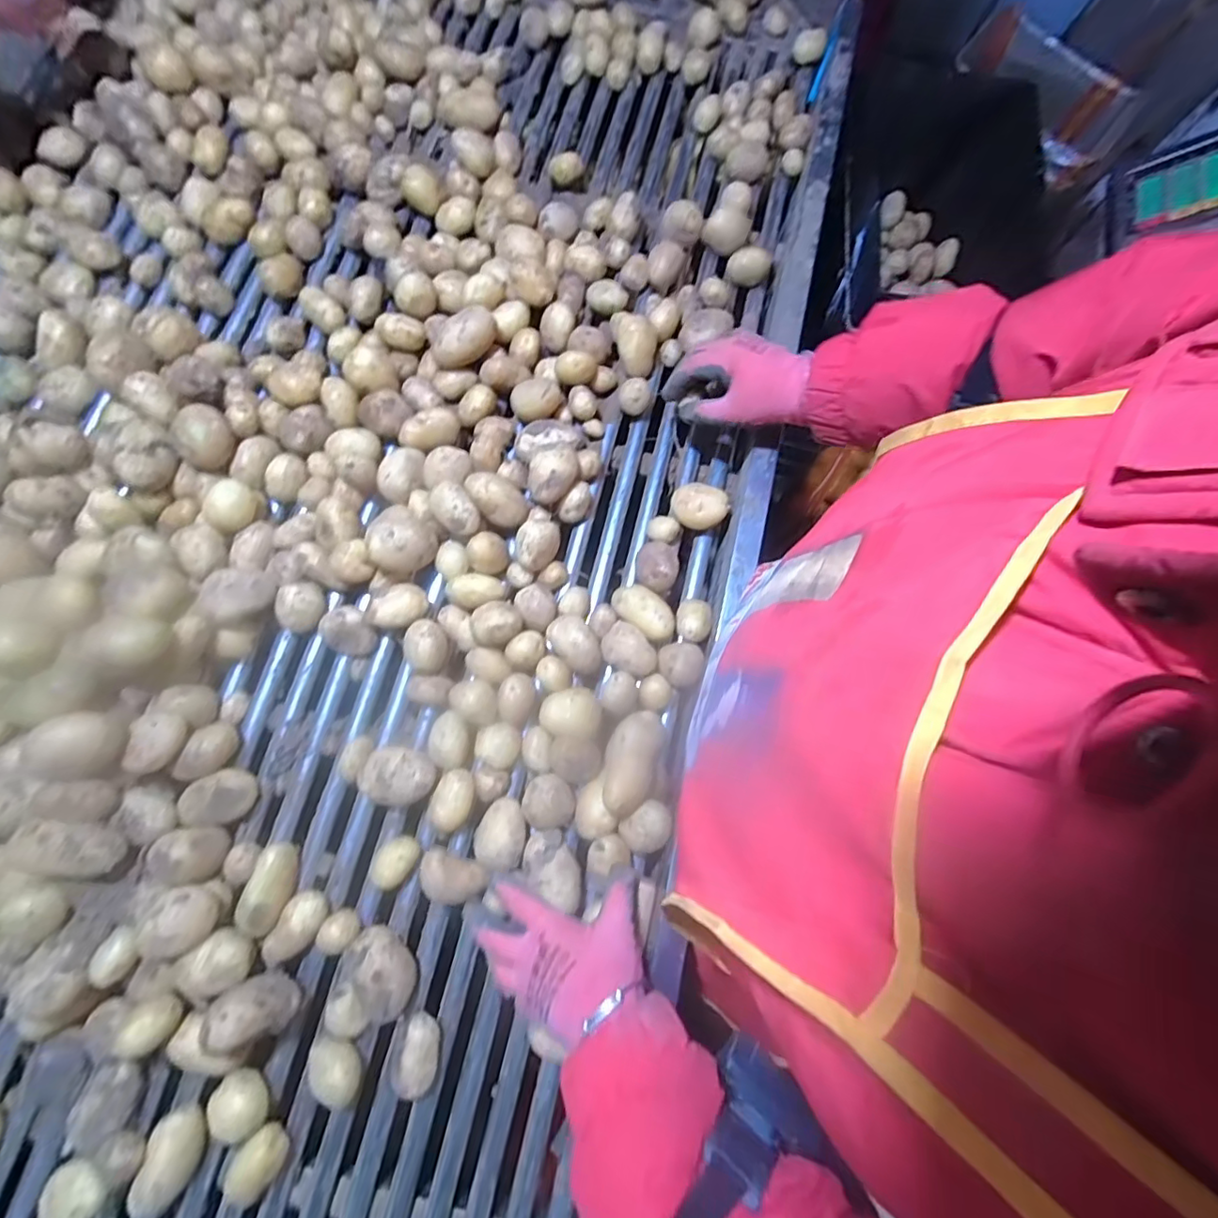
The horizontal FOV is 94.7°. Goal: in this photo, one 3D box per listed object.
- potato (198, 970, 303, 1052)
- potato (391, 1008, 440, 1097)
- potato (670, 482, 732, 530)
[{"bbox_3d":[-0.269,0.301,0.420,0.045,0.044,0.035,-8,80,-2],"label":"potato"},{"bbox_3d":[-0.151,0.353,0.446,0.036,0.020,0.050,18,79,3],"label":"potato"},{"bbox_3d":[0.089,-0.100,0.558,0.054,0.029,0.045,23,79,4],"label":"potato"}]

